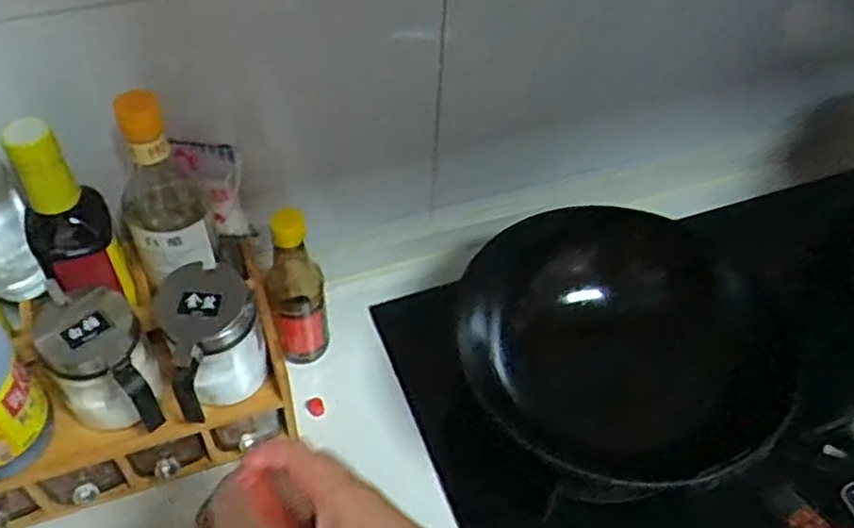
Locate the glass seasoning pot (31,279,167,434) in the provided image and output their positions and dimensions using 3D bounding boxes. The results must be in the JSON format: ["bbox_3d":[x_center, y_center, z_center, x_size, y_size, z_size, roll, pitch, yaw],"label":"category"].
[{"bbox_3d":[-0.254,0.084,0.584,0.073,0.102,0.102,-24,56,-23],"label":"glass seasoning pot"}]

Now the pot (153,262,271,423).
[{"bbox_3d":[-0.174,0.063,0.606,0.075,0.101,0.096,-15,53,-17],"label":"pot"}]

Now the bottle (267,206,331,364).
[{"bbox_3d":[-0.124,0.026,0.706,0.054,0.189,0.045,-7,51,-11],"label":"bottle"}]

